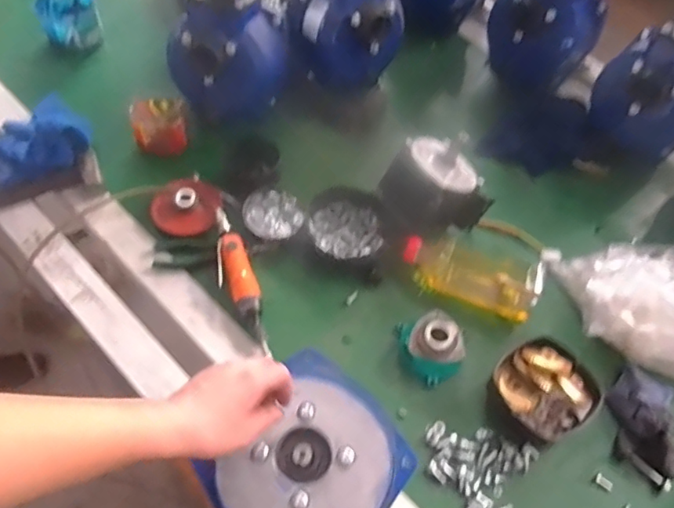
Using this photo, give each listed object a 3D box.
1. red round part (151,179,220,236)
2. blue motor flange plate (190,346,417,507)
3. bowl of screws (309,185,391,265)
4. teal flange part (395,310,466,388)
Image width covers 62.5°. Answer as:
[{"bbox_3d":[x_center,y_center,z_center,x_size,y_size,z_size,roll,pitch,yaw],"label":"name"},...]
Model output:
[{"bbox_3d":[-0.253,-0.086,0.933,0.108,0.027,0.112,2,56,-3],"label":"red round part"},{"bbox_3d":[-0.028,0.226,0.596,0.176,0.026,0.198,37,61,18],"label":"blue motor flange plate"},{"bbox_3d":[0.020,-0.053,0.925,0.128,0.039,0.150,5,56,-2],"label":"bowl of screws"},{"bbox_3d":[0.147,0.131,0.837,0.100,0.052,0.108,-22,61,-18],"label":"teal flange part"}]

